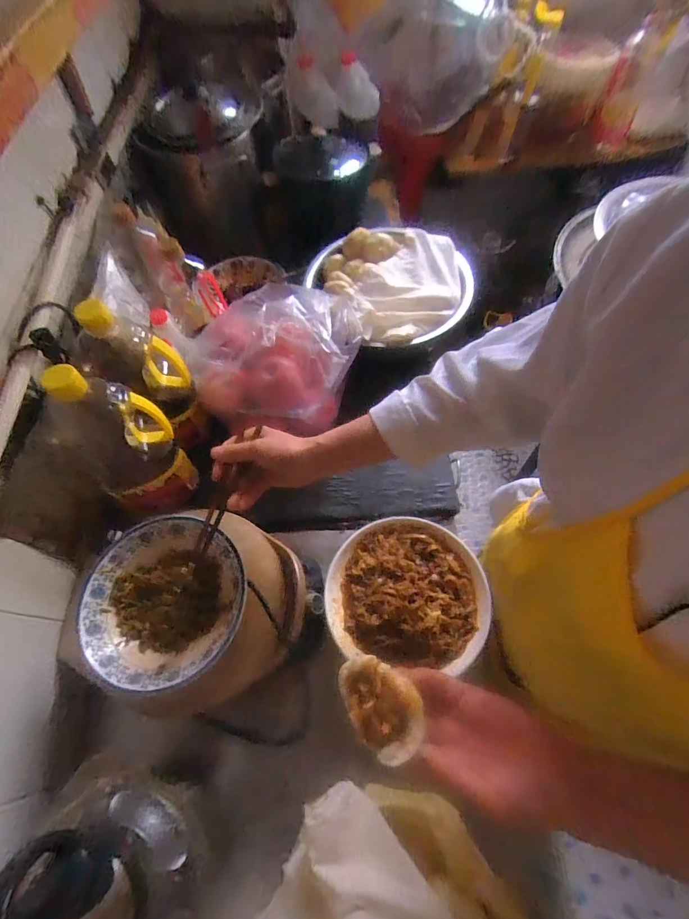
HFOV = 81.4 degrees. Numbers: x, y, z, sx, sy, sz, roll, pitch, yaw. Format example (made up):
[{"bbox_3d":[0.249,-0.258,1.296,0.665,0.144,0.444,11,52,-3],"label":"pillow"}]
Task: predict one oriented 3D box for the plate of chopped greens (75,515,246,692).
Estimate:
[{"bbox_3d":[-0.234,0.182,0.527,0.203,0.043,0.198,-2,62,3],"label":"plate of chopped greens"}]

